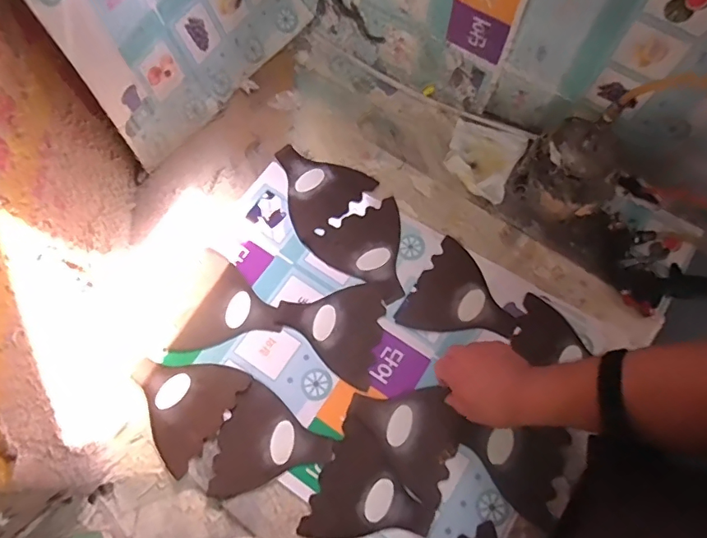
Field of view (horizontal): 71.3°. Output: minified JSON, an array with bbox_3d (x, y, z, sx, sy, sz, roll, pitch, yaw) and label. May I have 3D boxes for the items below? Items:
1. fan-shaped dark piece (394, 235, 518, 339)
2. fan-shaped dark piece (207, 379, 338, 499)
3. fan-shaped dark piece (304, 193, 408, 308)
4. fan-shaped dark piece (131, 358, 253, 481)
[{"bbox_3d":[0.148,0.046,0.656,0.134,0.005,0.132,33,75,12],"label":"fan-shaped dark piece"},{"bbox_3d":[-0.110,0.227,0.597,0.130,0.004,0.129,35,75,11],"label":"fan-shaped dark piece"},{"bbox_3d":[0.030,-0.022,0.682,0.132,0.005,0.133,-34,73,-9],"label":"fan-shaped dark piece"},{"bbox_3d":[-0.220,0.165,0.616,0.127,0.006,0.134,30,74,7],"label":"fan-shaped dark piece"}]

